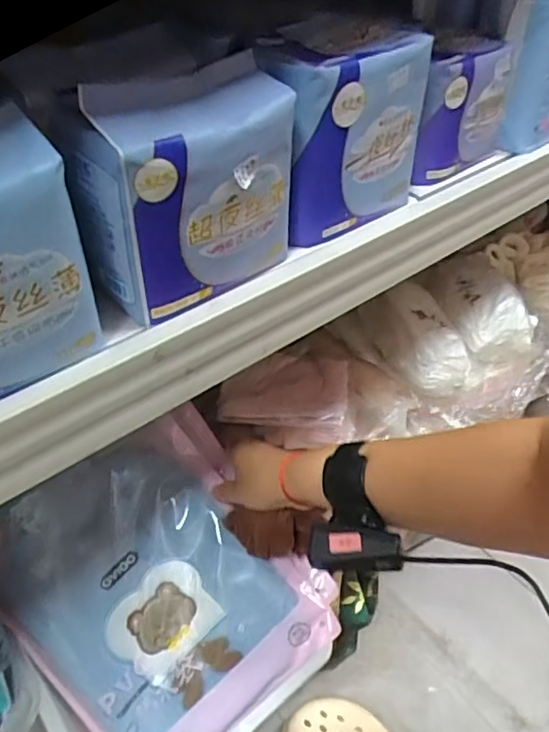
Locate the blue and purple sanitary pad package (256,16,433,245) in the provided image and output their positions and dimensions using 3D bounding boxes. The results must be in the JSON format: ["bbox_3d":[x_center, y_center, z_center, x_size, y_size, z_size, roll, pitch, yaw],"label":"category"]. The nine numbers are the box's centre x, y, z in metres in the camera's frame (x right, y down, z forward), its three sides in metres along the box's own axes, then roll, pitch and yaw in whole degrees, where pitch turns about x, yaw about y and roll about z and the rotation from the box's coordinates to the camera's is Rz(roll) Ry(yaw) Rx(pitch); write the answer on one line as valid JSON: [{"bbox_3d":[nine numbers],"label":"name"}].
[{"bbox_3d":[0.037,-0.172,0.423,0.126,0.120,0.095,-32,51,-30],"label":"blue and purple sanitary pad package"}]

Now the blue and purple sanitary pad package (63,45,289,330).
[{"bbox_3d":[-0.052,-0.107,0.348,0.064,0.116,0.125,32,51,30],"label":"blue and purple sanitary pad package"}]

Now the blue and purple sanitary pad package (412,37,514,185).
[{"bbox_3d":[0.143,-0.214,0.486,0.101,0.095,0.049,-26,49,-25],"label":"blue and purple sanitary pad package"}]

